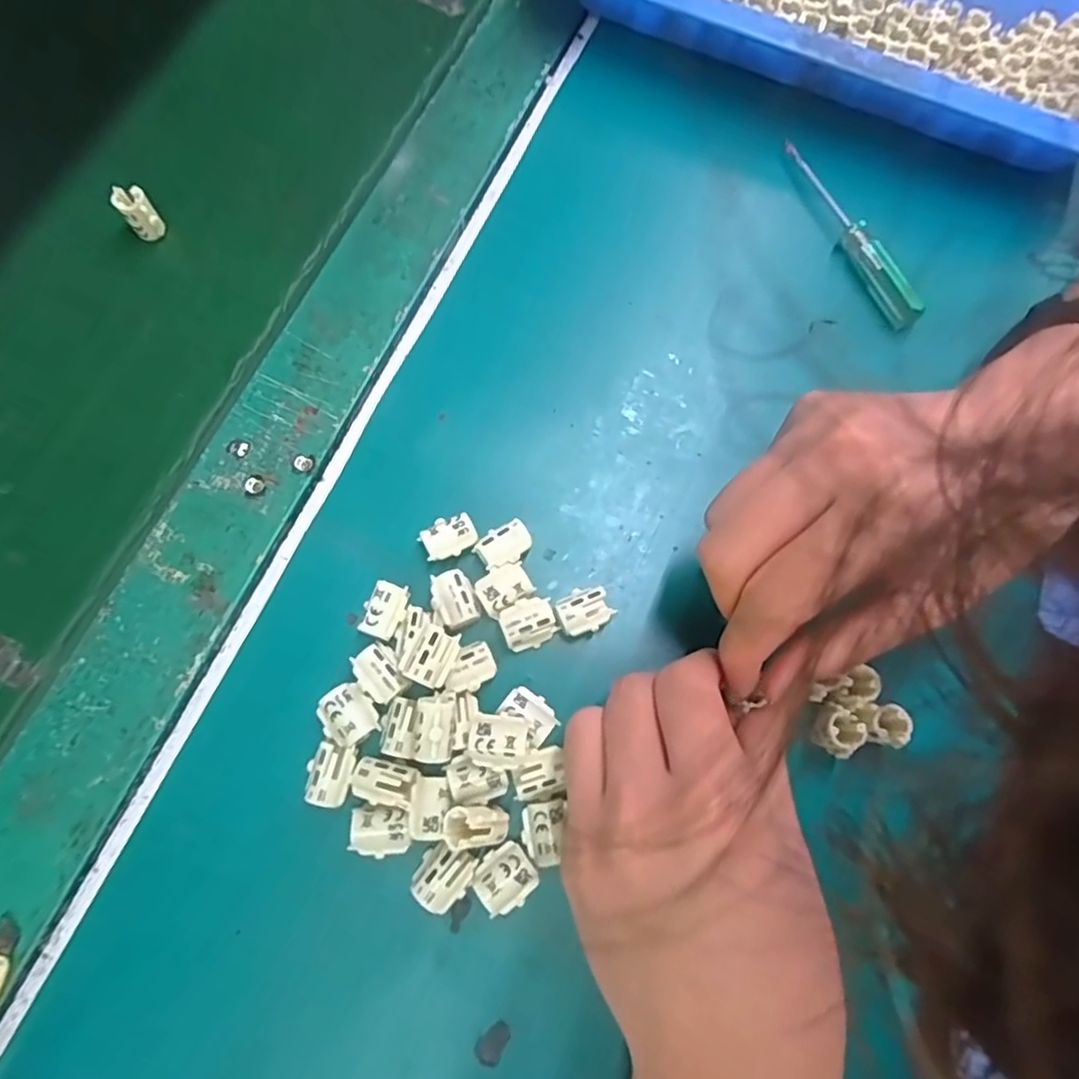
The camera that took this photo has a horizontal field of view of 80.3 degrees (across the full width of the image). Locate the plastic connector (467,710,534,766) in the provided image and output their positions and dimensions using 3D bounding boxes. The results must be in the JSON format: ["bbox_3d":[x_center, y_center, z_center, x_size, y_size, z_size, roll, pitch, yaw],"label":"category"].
[{"bbox_3d":[-0.015,0.075,0.238,0.022,0.013,0.018,7,74,0],"label":"plastic connector"}]

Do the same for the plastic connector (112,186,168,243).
[{"bbox_3d":[-0.191,-0.156,0.306,0.015,0.022,0.012,-34,77,-10],"label":"plastic connector"}]

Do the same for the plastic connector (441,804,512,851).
[{"bbox_3d":[-0.023,0.103,0.229,0.023,0.013,0.014,2,74,-1],"label":"plastic connector"}]

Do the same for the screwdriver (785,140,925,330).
[{"bbox_3d":[0.157,-0.157,0.323,0.012,0.009,0.115,-21,75,-7],"label":"screwdriver"}]

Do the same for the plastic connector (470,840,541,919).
[{"bbox_3d":[-0.012,0.124,0.234,0.020,0.013,0.020,-40,78,-12],"label":"plastic connector"}]

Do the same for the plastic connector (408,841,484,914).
[{"bbox_3d":[-0.034,0.121,0.231,0.019,0.018,0.022,26,75,6],"label":"plastic connector"}]

